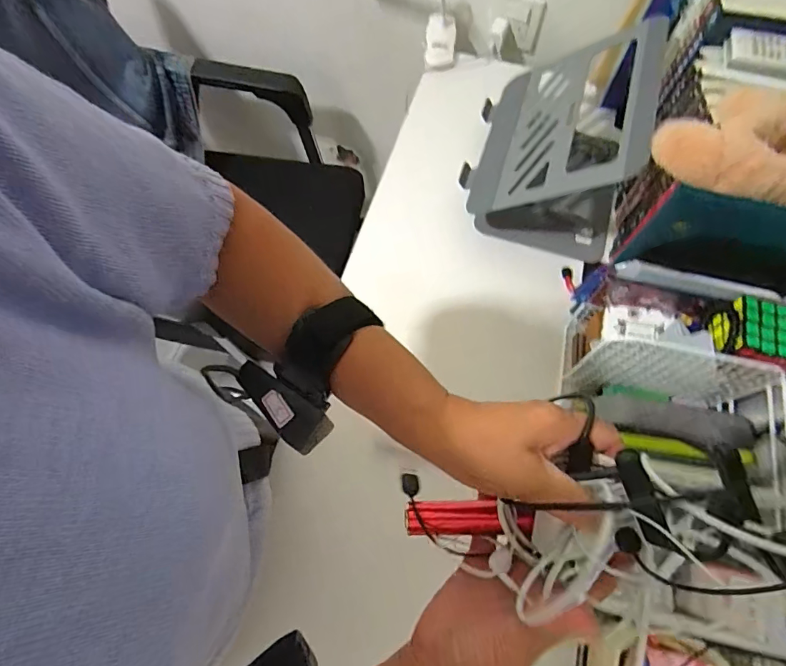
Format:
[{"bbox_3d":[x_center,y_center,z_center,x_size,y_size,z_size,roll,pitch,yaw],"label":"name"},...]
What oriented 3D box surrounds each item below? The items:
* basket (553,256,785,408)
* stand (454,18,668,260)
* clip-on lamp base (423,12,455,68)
[{"bbox_3d":[0.308,0.012,0.521,0.171,0.154,0.093,12,69,6],"label":"basket"},{"bbox_3d":[0.227,-0.274,0.648,0.221,0.195,0.286,15,69,8],"label":"stand"},{"bbox_3d":[0.082,-0.515,0.819,0.053,0.029,0.111,6,68,4],"label":"clip-on lamp base"}]

